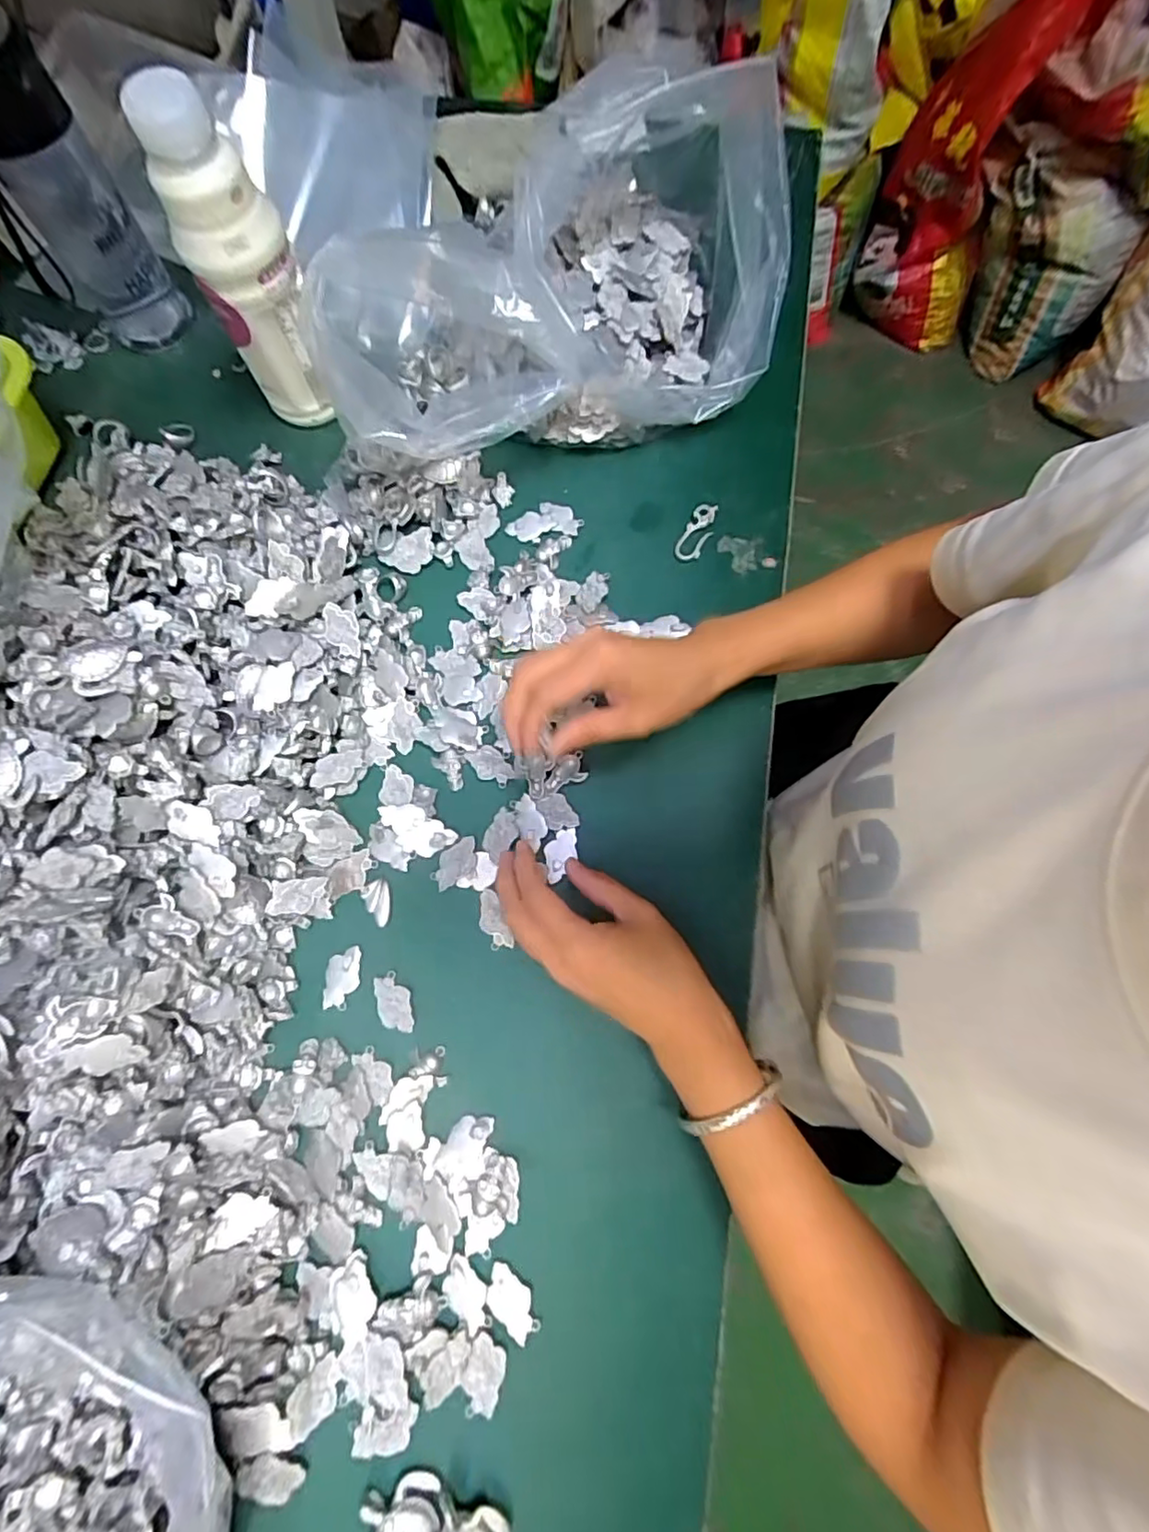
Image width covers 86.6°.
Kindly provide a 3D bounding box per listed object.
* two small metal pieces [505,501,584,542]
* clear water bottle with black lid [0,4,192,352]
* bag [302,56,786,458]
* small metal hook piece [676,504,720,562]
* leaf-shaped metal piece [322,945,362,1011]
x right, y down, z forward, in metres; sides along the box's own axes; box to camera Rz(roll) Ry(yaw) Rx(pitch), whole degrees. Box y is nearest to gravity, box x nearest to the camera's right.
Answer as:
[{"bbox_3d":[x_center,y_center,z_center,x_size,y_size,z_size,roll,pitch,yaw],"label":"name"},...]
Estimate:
[{"bbox_3d":[-0.024,-0.190,0.475,0.056,0.004,0.031,-21,76,-5],"label":"two small metal pieces"},{"bbox_3d":[-0.375,-0.407,0.442,0.081,0.187,0.072,-41,78,-10],"label":"clear water bottle with black lid"},{"bbox_3d":[-0.015,-0.343,0.441,0.314,0.155,0.196,-16,75,-4],"label":"bag"},{"bbox_3d":[0.095,-0.181,0.472,0.020,0.006,0.053,25,76,7],"label":"small metal hook piece"},{"bbox_3d":[-0.149,0.135,0.390,0.022,0.004,0.038,3,75,1],"label":"leaf-shaped metal piece"}]

